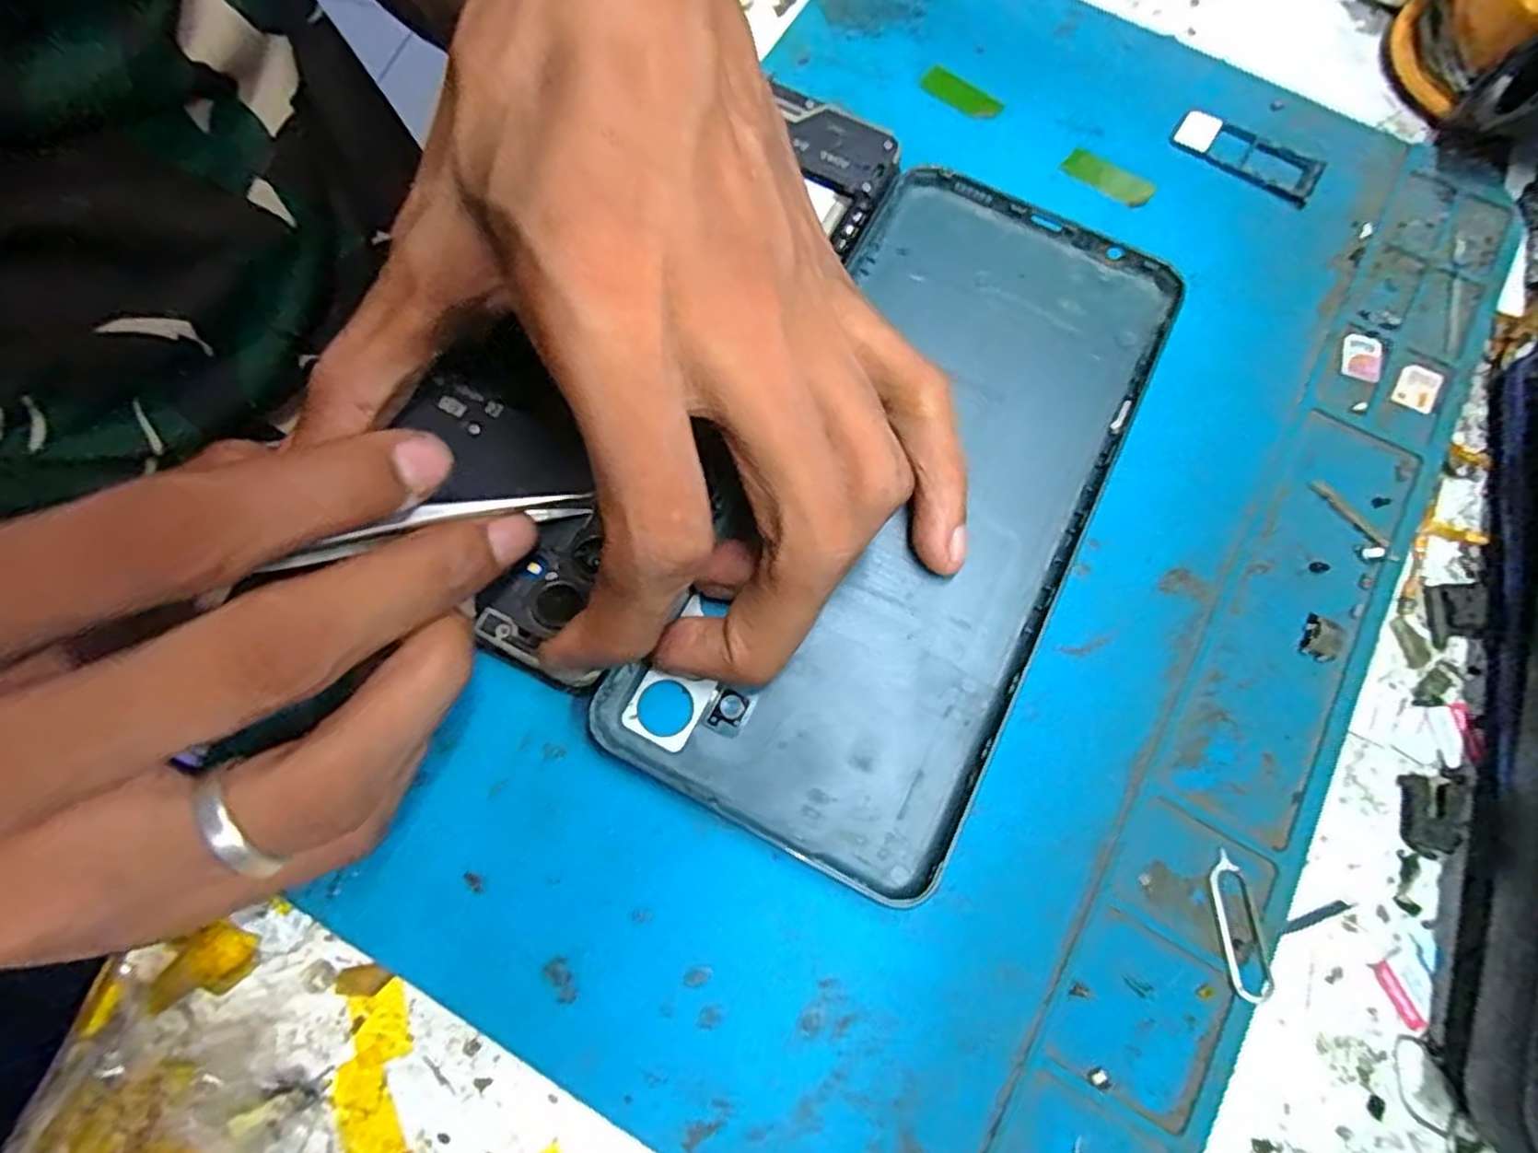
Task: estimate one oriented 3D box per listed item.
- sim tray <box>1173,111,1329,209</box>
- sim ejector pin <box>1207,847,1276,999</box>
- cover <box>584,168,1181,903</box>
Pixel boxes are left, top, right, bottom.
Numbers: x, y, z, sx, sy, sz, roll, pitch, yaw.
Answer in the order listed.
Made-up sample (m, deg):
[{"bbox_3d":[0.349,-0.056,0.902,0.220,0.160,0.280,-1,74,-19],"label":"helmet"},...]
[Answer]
[{"bbox_3d":[0.129,-0.114,0.193,0.038,0.004,0.015,34,76,9],"label":"sim tray"},{"bbox_3d":[0.090,0.067,0.138,0.008,0.004,0.026,-11,68,9],"label":"sim ejector pin"},{"bbox_3d":[0.033,-0.020,0.162,0.076,0.006,0.162,25,75,6],"label":"cover"}]

